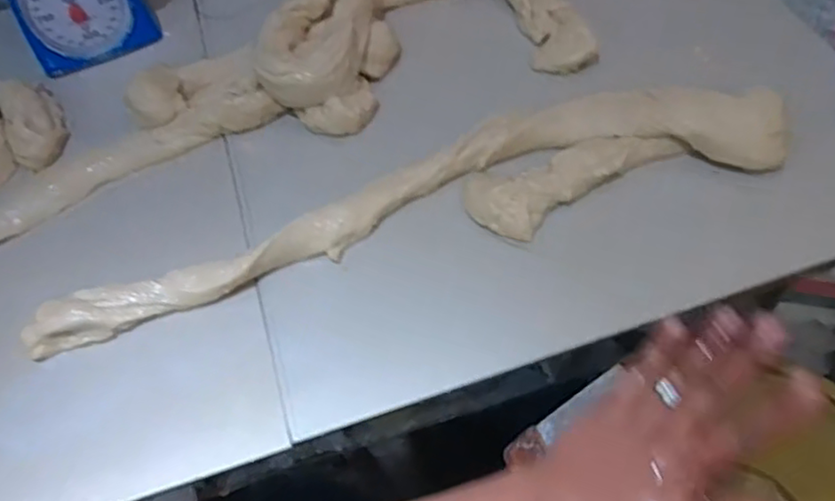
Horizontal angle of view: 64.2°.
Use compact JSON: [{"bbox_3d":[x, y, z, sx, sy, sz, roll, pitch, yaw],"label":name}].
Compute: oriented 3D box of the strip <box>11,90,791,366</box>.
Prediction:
[{"bbox_3d":[-0.007,-0.038,0.543,0.623,0.052,0.107,-15,61,-5],"label":"strip"}]

